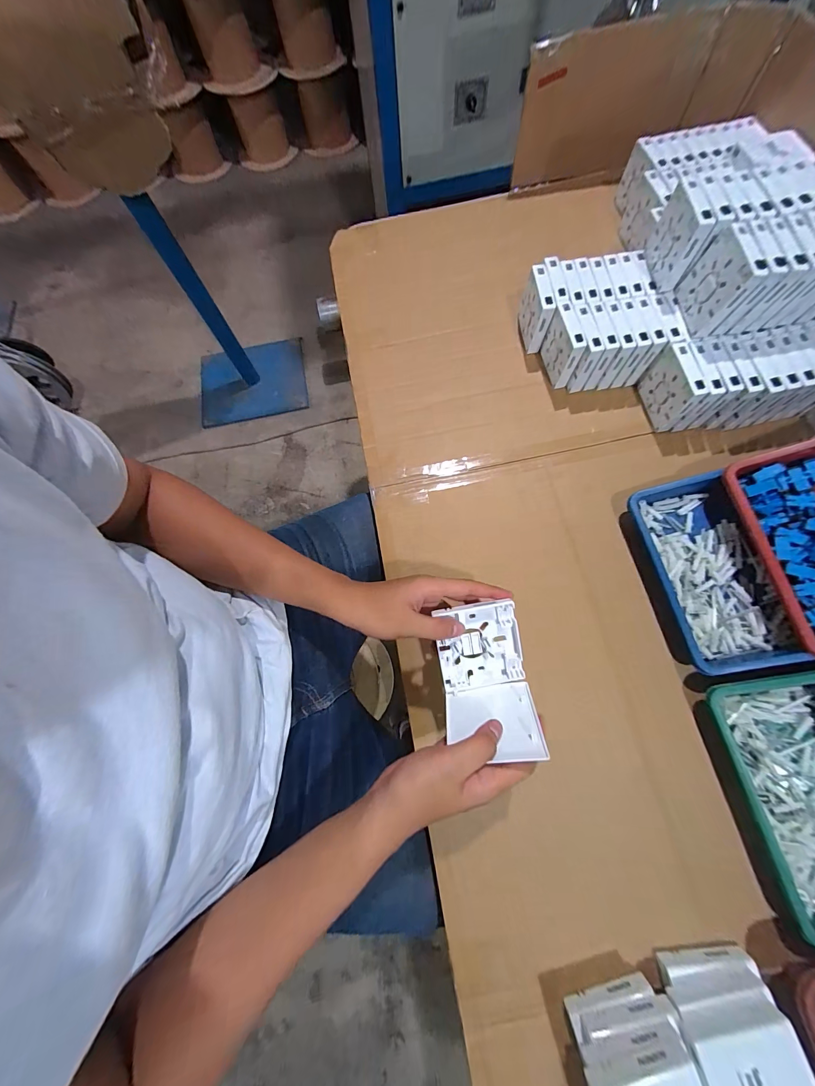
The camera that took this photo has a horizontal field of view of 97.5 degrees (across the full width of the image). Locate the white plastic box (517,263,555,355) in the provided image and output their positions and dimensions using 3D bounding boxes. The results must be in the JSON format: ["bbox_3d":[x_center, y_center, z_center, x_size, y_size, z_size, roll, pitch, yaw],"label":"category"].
[{"bbox_3d":[0.204,-0.369,0.574,0.023,0.094,0.084,-6,73,2],"label":"white plastic box"}]

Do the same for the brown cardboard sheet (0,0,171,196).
[{"bbox_3d":[-0.646,-0.886,0.660,0.333,0.356,0.096,-21,73,-2],"label":"brown cardboard sheet"}]

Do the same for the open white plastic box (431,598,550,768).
[{"bbox_3d":[0.079,0.131,0.359,0.085,0.068,0.134,-5,72,1],"label":"open white plastic box"}]

